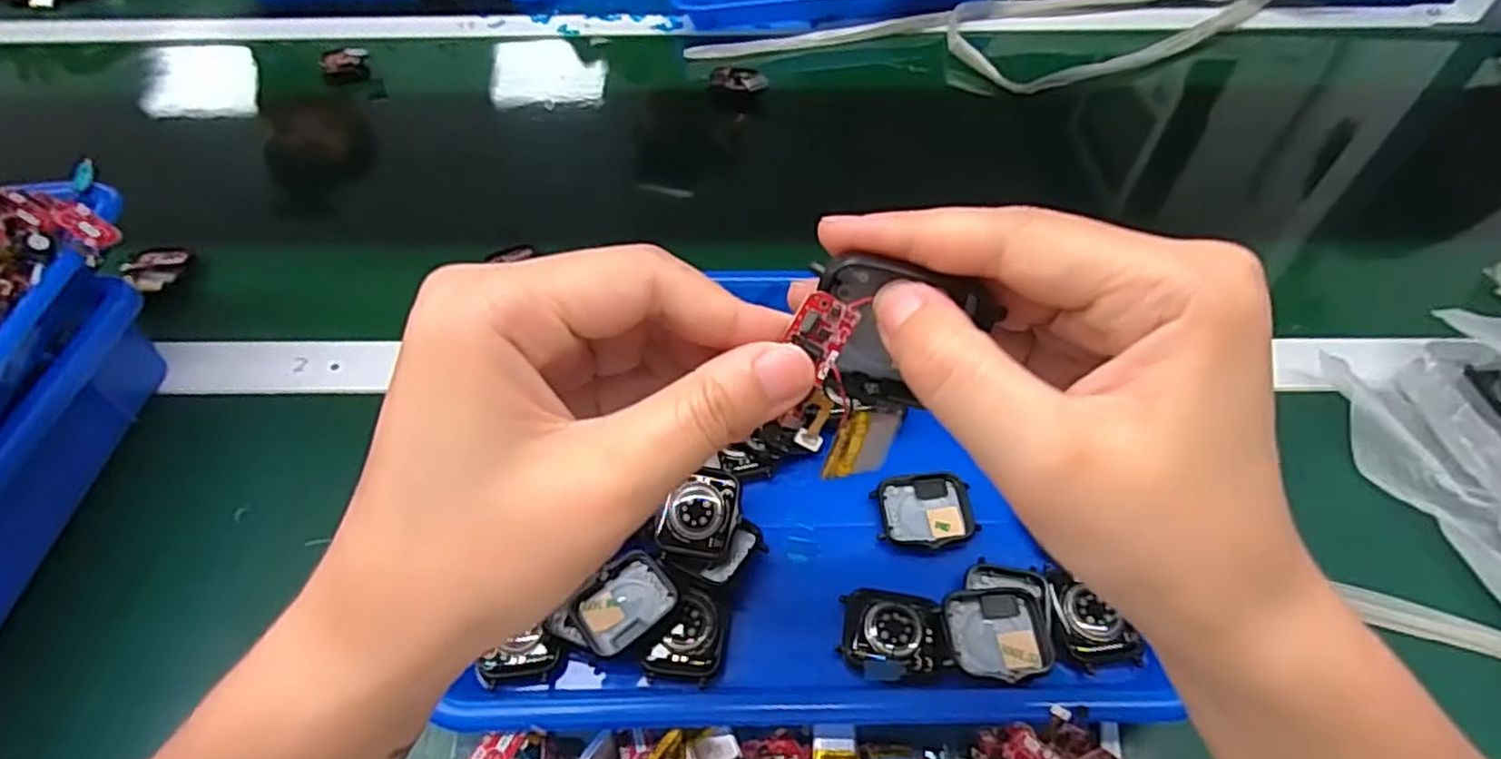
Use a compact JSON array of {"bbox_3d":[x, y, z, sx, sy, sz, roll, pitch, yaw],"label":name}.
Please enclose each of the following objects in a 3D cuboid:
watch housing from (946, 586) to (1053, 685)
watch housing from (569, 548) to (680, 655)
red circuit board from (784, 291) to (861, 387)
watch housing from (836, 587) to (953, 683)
[{"bbox_3d":[0.105,0.108,0.303,0.041,0.007,0.037,-1,51,0],"label":"watch housing"},{"bbox_3d":[-0.055,0.100,0.315,0.043,0.016,0.031,-33,58,-23],"label":"watch housing"},{"bbox_3d":[0.016,-0.010,0.168,0.014,0.019,0.004,27,5,-18],"label":"red circuit board"},{"bbox_3d":[0.061,0.109,0.308,0.042,0.012,0.037,-1,51,1],"label":"watch housing"}]

